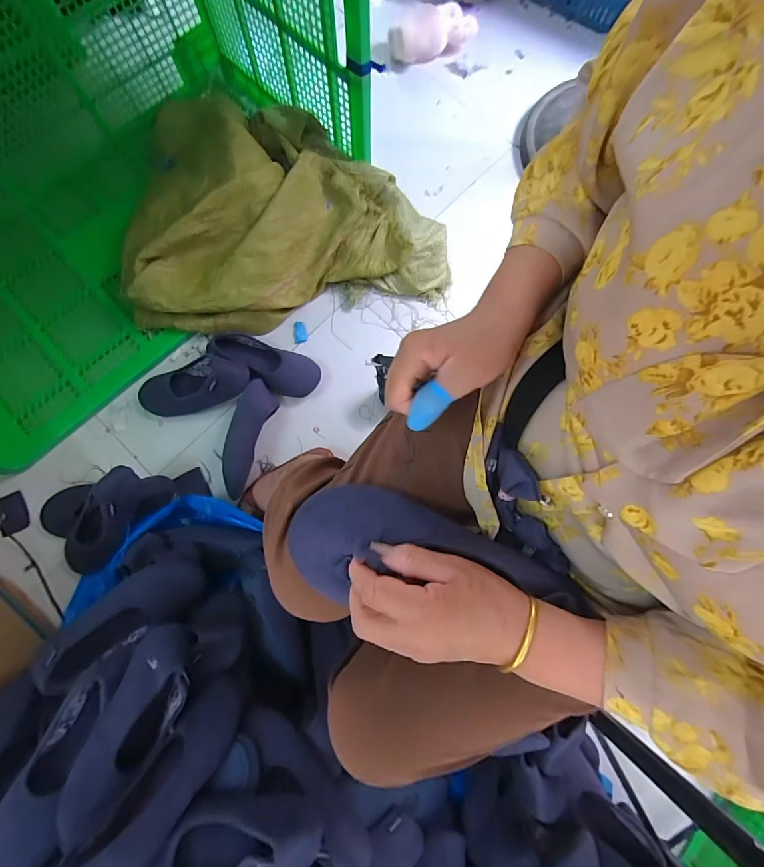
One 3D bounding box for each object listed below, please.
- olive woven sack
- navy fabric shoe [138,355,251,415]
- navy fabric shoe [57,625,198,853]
[{"bbox_3d":[-0.198,-0.481,0.850,0.686,0.180,0.464,-2,78,-2],"label":"olive woven sack"},{"bbox_3d":[-0.401,-0.101,0.813,0.258,0.059,0.102,-10,77,19],"label":"navy fabric shoe"},{"bbox_3d":[-0.332,0.388,0.517,0.086,0.063,0.237,19,63,3],"label":"navy fabric shoe"}]

